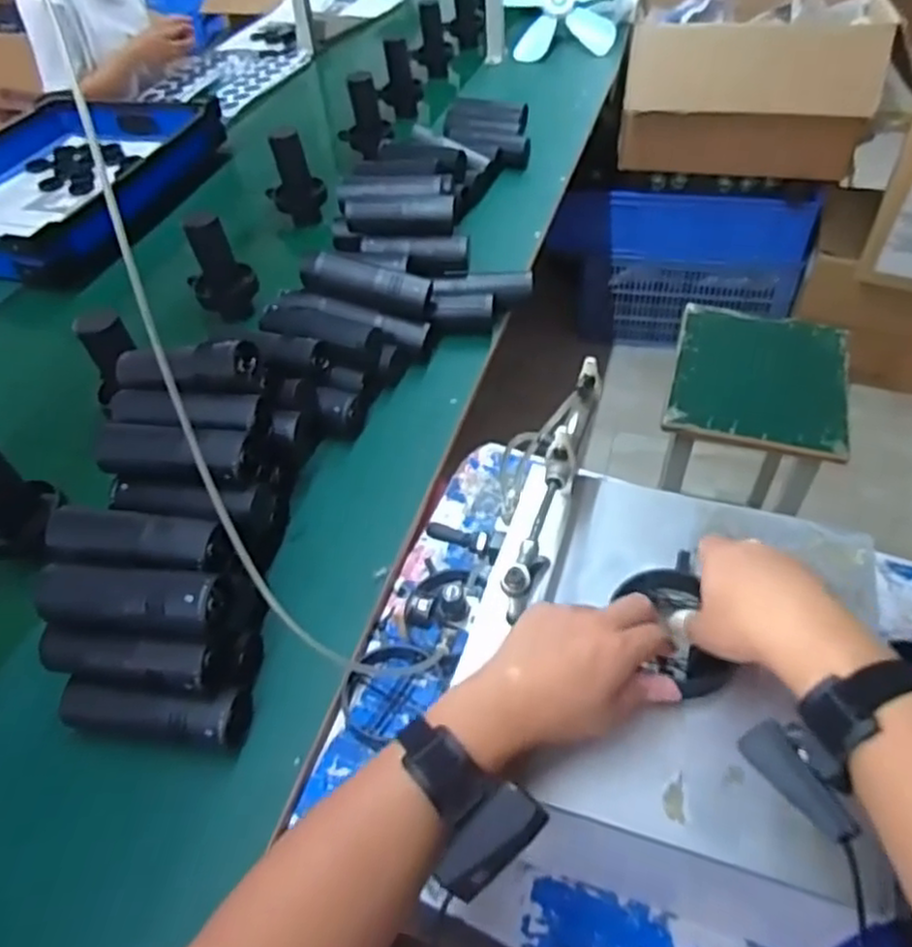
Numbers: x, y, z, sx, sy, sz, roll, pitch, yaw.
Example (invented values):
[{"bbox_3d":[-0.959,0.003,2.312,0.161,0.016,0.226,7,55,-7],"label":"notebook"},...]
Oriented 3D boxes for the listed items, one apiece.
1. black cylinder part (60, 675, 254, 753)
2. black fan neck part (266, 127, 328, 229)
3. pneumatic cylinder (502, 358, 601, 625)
[{"bbox_3d":[-0.276,0.213,0.656,0.166,0.062,0.056,5,49,9],"label":"black cylinder part"},{"bbox_3d":[-0.304,-0.547,1.320,0.073,0.184,0.076,-29,52,-20],"label":"black fan neck part"},{"bbox_3d":[0.083,0.009,0.606,0.032,0.083,0.235,12,50,16],"label":"pneumatic cylinder"}]

